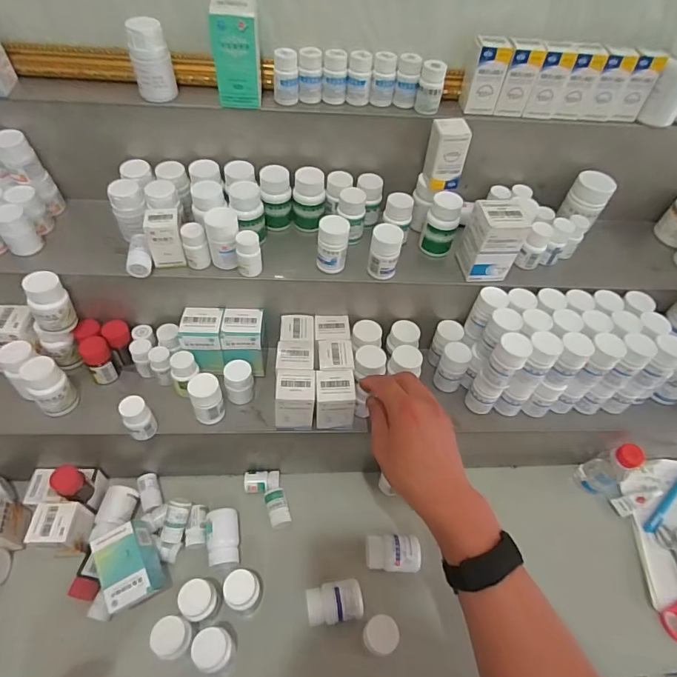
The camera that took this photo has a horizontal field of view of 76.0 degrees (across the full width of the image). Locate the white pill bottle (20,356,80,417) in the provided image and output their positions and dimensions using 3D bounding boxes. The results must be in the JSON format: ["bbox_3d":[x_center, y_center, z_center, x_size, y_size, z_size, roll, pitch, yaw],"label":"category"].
[{"bbox_3d":[-0.314,0.052,0.472,0.037,0.069,0.031,-34,62,-28],"label":"white pill bottle"}]

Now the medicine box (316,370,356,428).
[{"bbox_3d":[-0.005,0.068,0.483,0.041,0.052,0.043,-2,52,-7],"label":"medicine box"}]

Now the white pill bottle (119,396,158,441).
[{"bbox_3d":[-0.213,0.085,0.462,0.027,0.048,0.027,-31,61,-26],"label":"white pill bottle"}]

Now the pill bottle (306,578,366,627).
[{"bbox_3d":[-0.005,0.300,0.490,0.060,0.042,0.039,-8,53,-11],"label":"pill bottle"}]

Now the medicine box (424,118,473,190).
[{"bbox_3d":[0.117,-0.199,0.472,0.039,0.066,0.028,3,52,-3],"label":"medicine box"}]

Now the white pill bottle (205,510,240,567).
[{"bbox_3d":[-0.139,0.241,0.523,0.037,0.033,0.060,-2,52,-7],"label":"white pill bottle"}]

